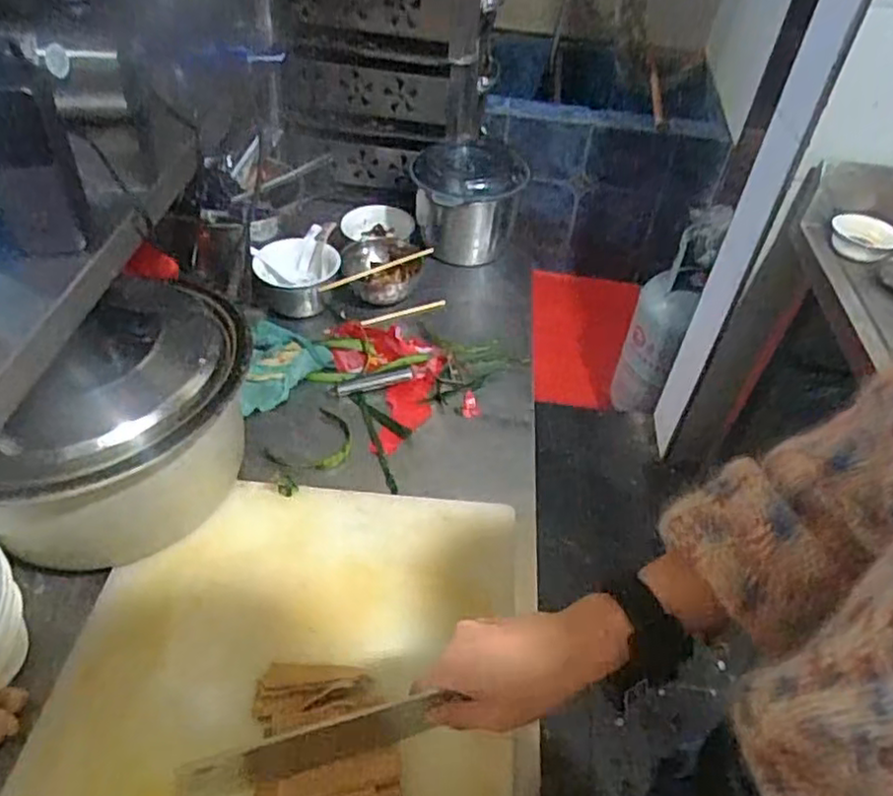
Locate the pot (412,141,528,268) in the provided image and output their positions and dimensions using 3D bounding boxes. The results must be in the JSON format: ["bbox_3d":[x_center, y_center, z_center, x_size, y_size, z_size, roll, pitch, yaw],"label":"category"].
[{"bbox_3d":[0.032,-0.309,1.101,0.173,0.138,0.187,4,44,-2],"label":"pot"}]

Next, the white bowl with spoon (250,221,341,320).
[{"bbox_3d":[-0.213,-0.183,0.988,0.120,0.072,0.111,3,44,-3],"label":"white bowl with spoon"}]

